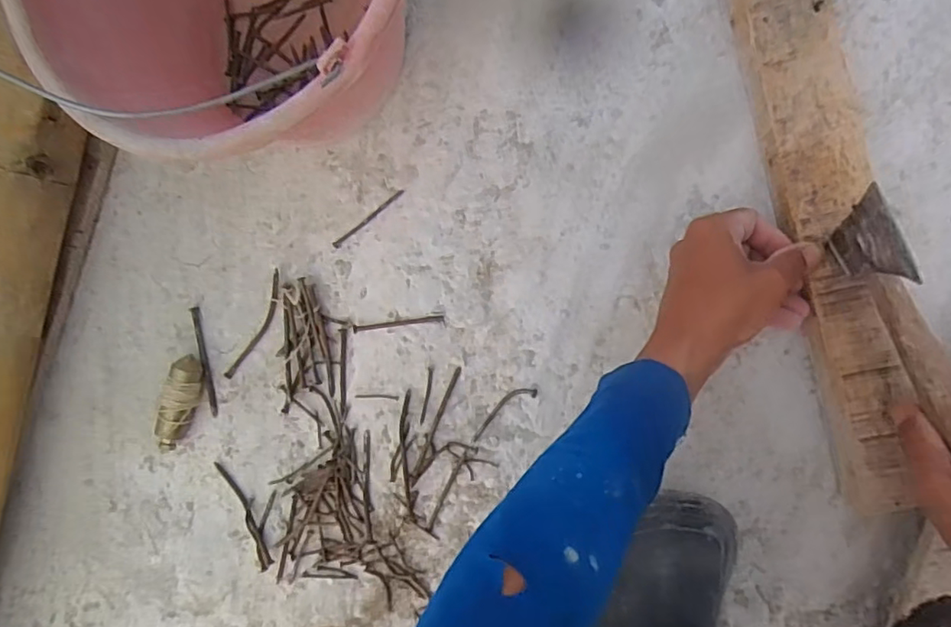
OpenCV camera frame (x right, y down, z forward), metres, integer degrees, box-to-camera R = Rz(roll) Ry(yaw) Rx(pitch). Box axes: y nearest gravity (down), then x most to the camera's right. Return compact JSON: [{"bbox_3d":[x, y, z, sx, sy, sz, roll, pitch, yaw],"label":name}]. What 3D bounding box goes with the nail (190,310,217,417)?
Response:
[{"bbox_3d":[-0.234,0.041,0.509,0.007,0.007,0.095,-12,90,7],"label":"nail"}]

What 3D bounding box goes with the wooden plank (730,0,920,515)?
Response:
[{"bbox_3d":[0.240,-0.080,0.418,0.061,0.035,0.429,-11,89,7],"label":"wooden plank"}]

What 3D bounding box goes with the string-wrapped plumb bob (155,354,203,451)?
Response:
[{"bbox_3d":[-0.250,0.078,0.499,0.024,0.028,0.082,18,93,6],"label":"string-wrapped plumb bob"}]

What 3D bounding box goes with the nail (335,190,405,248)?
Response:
[{"bbox_3d":[-0.089,-0.077,0.485,0.073,0.004,0.006,-37,87,6],"label":"nail"}]

